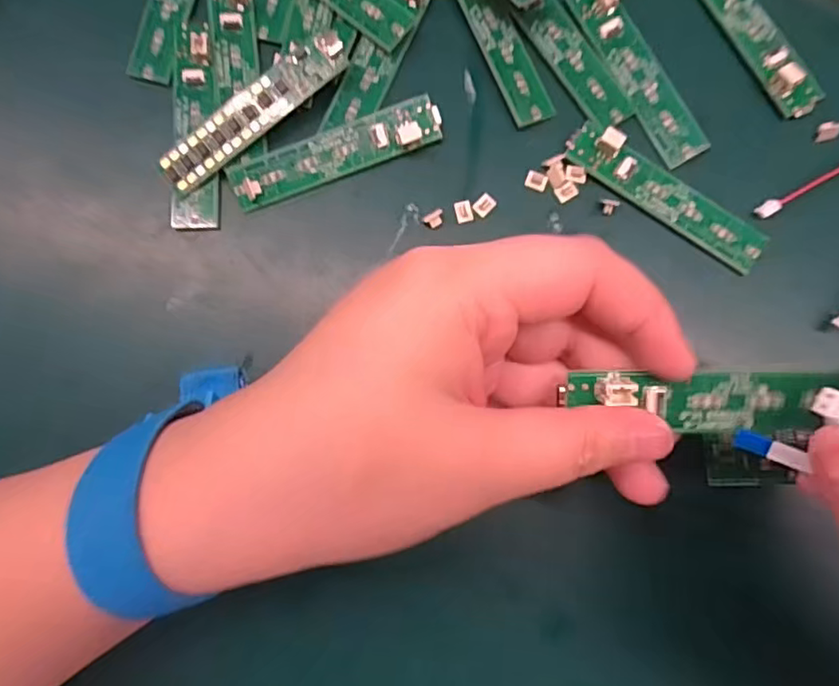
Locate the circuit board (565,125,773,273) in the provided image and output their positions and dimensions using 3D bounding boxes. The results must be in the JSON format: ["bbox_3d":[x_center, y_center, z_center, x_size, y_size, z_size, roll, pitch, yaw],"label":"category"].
[{"bbox_3d":[0.095,-0.057,0.228,0.083,0.009,0.019,34,84,4],"label":"circuit board"}]

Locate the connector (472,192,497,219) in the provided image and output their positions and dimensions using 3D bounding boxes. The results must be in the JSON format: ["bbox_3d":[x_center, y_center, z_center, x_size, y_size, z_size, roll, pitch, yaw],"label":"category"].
[{"bbox_3d":[0.025,-0.054,0.232,0.006,0.004,0.009,44,85,5],"label":"connector"}]

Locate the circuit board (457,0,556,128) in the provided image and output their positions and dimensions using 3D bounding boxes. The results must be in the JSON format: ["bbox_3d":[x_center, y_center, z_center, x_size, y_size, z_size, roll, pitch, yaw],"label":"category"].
[{"bbox_3d":[0.031,-0.125,0.237,0.019,0.004,0.080,-23,84,-3],"label":"circuit board"}]

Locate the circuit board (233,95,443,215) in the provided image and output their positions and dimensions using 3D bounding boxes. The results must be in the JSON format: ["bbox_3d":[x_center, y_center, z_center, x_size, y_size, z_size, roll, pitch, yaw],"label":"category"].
[{"bbox_3d":[-0.032,-0.074,0.228,0.082,0.009,0.018,-21,94,-1],"label":"circuit board"}]

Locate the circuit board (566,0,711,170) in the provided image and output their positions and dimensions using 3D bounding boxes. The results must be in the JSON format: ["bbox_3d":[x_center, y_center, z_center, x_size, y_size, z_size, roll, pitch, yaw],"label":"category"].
[{"bbox_3d":[0.086,-0.109,0.233,0.018,0.009,0.083,-29,84,-4],"label":"circuit board"}]

